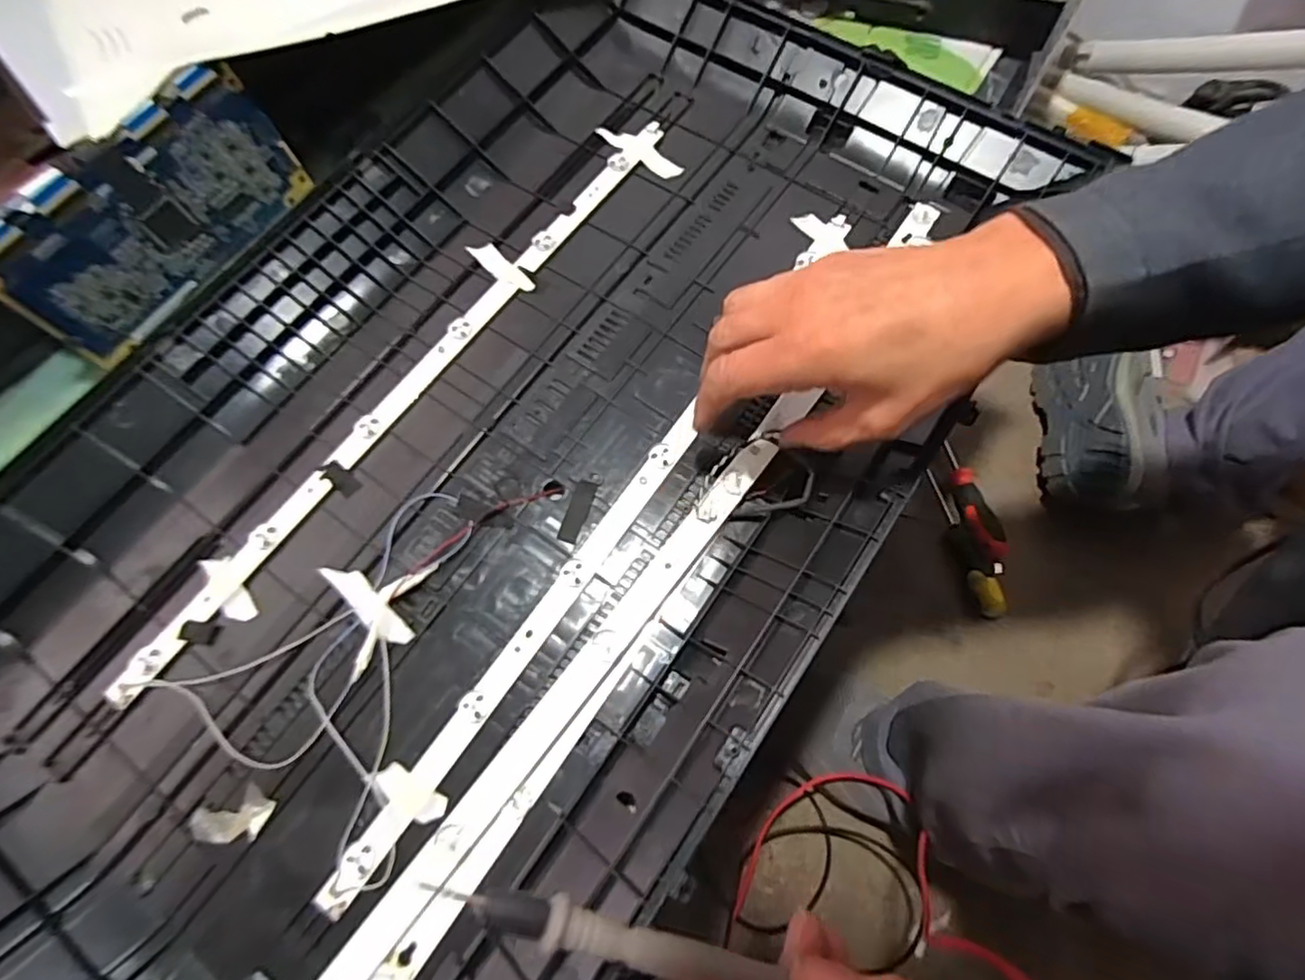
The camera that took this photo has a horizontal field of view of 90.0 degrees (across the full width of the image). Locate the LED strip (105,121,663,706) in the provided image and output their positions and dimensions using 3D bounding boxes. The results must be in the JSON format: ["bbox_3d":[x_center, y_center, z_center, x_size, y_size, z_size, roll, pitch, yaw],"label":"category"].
[{"bbox_3d":[-0.147,-0.079,0.416,0.022,0.010,0.488,33,73,15],"label":"LED strip"}]

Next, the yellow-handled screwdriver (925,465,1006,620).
[{"bbox_3d":[0.326,0.049,0.673,0.028,0.034,0.160,-7,63,-1],"label":"yellow-handled screwdriver"}]

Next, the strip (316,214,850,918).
[{"bbox_3d":[-0.015,0.006,0.378,0.020,0.010,0.486,32,69,17],"label":"strip"}]

